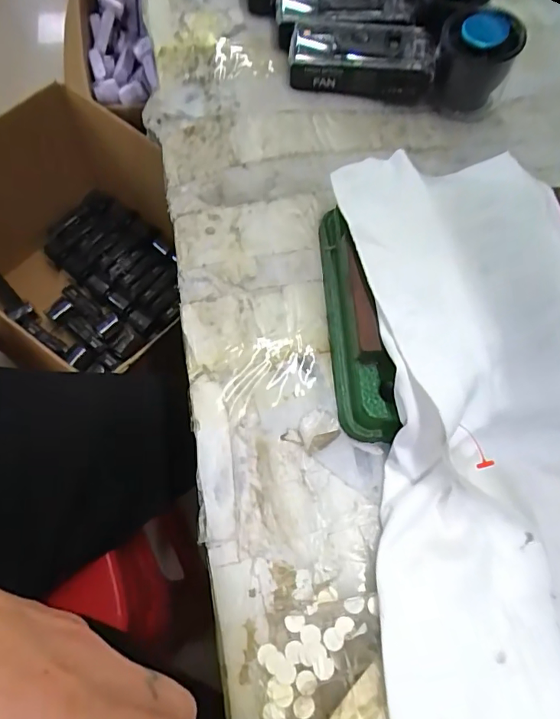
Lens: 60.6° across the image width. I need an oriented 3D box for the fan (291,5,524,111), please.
[{"bbox_3d":[0.083,-0.212,0.338,0.152,0.060,0.044,8,67,-2],"label":"fan"}]

